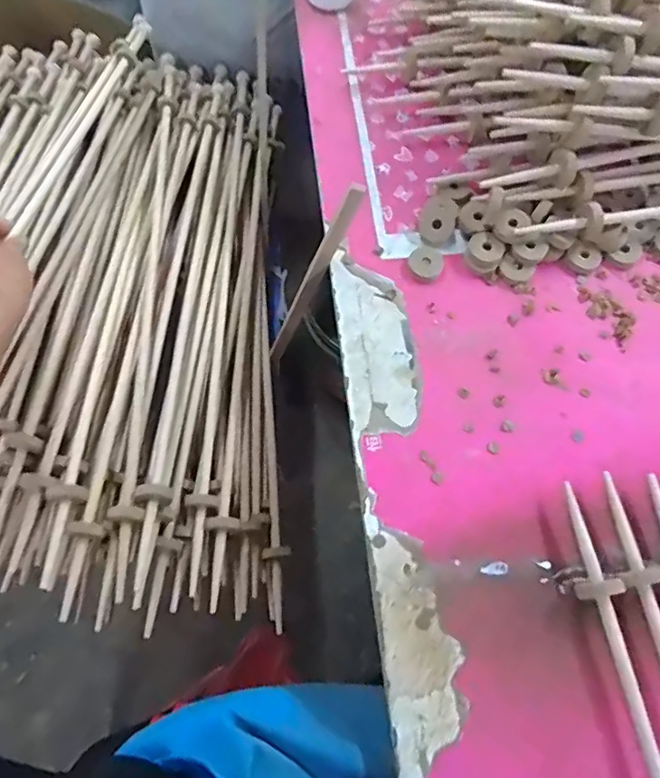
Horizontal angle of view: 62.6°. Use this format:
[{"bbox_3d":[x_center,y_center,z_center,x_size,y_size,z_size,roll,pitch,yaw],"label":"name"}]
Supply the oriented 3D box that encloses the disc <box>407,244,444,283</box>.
[{"bbox_3d":[0.096,-0.125,0.541,0.034,0.006,0.040,29,71,10],"label":"disc"}]

